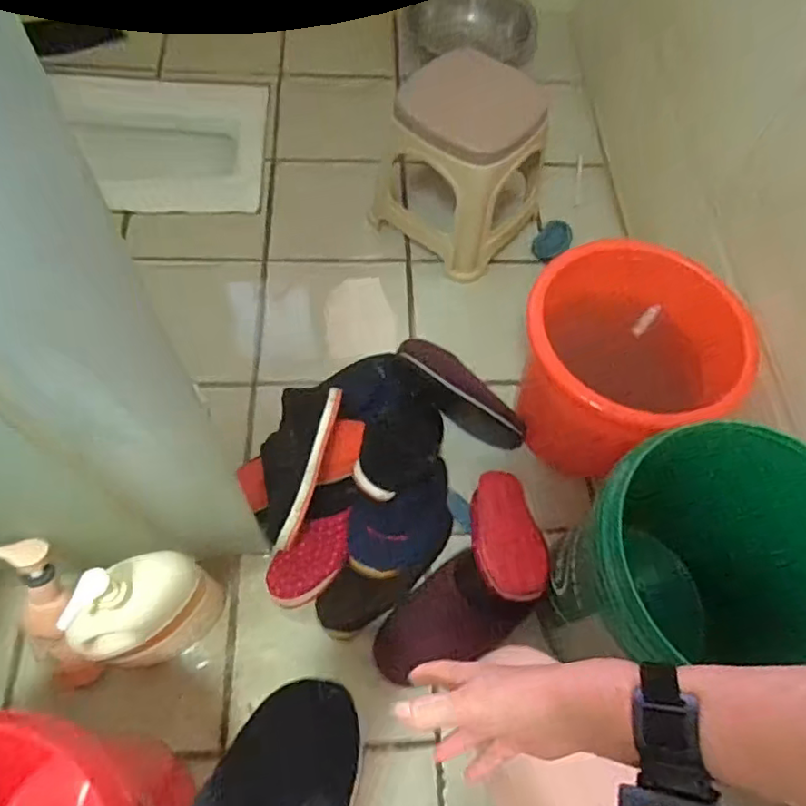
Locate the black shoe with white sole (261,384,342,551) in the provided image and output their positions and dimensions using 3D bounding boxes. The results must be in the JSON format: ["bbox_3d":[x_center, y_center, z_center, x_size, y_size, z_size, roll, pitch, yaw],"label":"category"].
[{"bbox_3d":[-0.165,0.082,0.877,0.098,0.069,0.255,11,64,1],"label":"black shoe with white sole"}]

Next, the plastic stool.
[{"bbox_3d":[0.116,-0.465,1.174,0.266,0.306,0.256,41,68,15],"label":"plastic stool"}]

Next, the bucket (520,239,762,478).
[{"bbox_3d":[0.329,-0.056,0.941,0.315,0.234,0.285,37,67,13],"label":"bucket"}]

